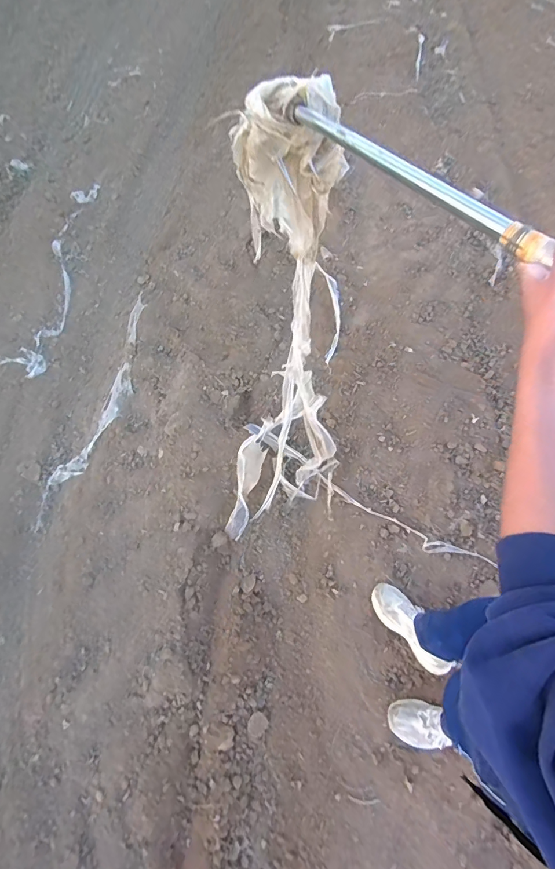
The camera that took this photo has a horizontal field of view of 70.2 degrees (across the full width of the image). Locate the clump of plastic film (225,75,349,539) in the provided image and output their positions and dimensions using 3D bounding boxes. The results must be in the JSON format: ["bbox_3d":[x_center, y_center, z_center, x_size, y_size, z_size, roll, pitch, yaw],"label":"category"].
[{"bbox_3d":[0.038,-0.200,1.077,0.306,1.170,0.324,6,36,4],"label":"clump of plastic film"}]

